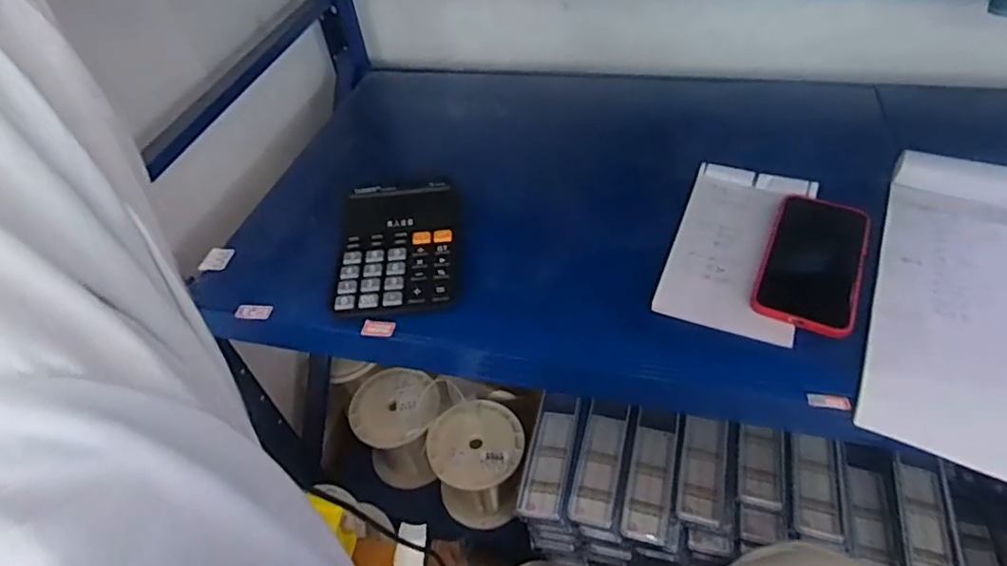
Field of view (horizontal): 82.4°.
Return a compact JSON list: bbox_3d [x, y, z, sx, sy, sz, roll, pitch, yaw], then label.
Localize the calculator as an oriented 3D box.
[{"bbox_3d":[-0.102,-0.033,0.559,0.112,0.043,0.147,-5,47,2],"label":"calculator"}]

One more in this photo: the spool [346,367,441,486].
[{"bbox_3d":[-0.157,0.237,0.907,0.122,0.172,0.127,-3,47,4],"label":"spool"}]

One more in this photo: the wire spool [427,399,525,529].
[{"bbox_3d":[-0.033,0.270,0.849,0.128,0.155,0.124,-3,47,4],"label":"wire spool"}]

